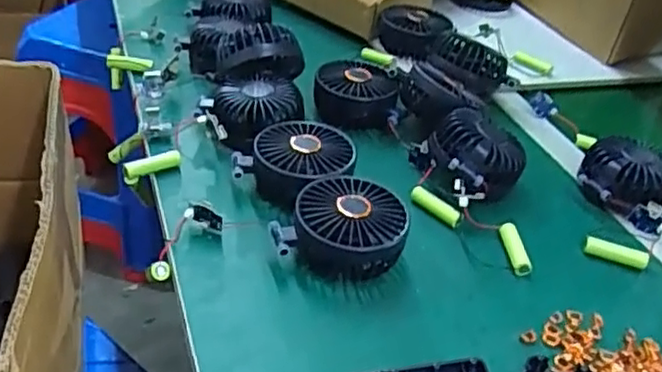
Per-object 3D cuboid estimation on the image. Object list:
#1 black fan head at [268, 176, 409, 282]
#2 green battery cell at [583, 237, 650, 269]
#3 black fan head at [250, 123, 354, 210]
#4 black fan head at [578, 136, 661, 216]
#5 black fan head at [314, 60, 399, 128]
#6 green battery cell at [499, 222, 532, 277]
[{"bbox_3d":[0.009,0.032,0.512,0.099,0.048,0.079,12,37,7],"label":"black fan head"},{"bbox_3d":[0.241,0.056,0.560,0.051,0.017,0.016,16,37,12],"label":"green battery cell"},{"bbox_3d":[-0.024,-0.019,0.571,0.086,0.040,0.083,5,36,-4],"label":"black fan head"},{"bbox_3d":[0.279,-0.009,0.617,0.084,0.042,0.096,23,39,20],"label":"black fan head"},{"bbox_3d":[0.026,-0.095,0.687,0.084,0.046,0.075,8,36,0],"label":"black fan head"},{"bbox_3d":[0.151,0.051,0.544,0.017,0.011,0.056,3,37,-6],"label":"green battery cell"}]

